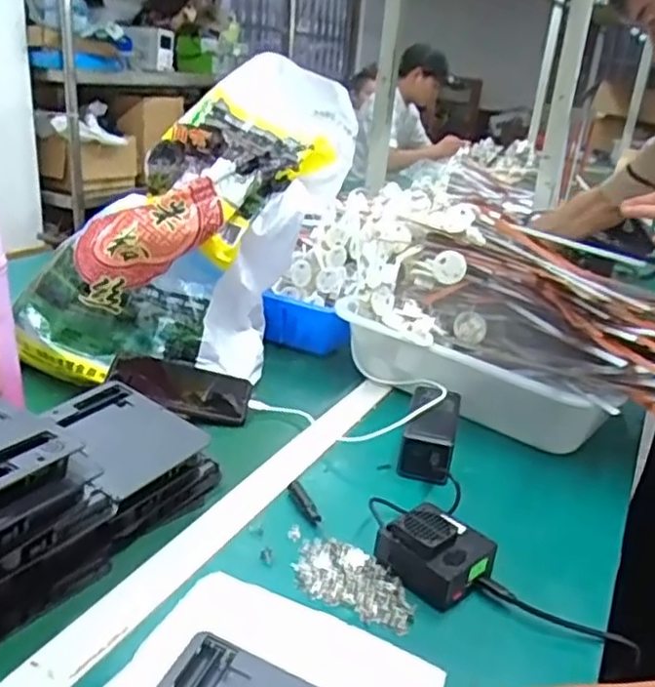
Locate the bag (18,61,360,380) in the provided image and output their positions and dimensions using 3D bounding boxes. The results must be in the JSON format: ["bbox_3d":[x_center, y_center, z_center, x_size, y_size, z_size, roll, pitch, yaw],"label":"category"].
[{"bbox_3d":[-0.151,-0.127,0.893,0.188,0.492,0.238,32,-11,49],"label":"bag"}]

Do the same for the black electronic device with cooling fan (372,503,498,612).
[{"bbox_3d":[0.090,0.170,0.569,0.081,0.047,0.072,21,26,35],"label":"black electronic device with cooling fan"}]

